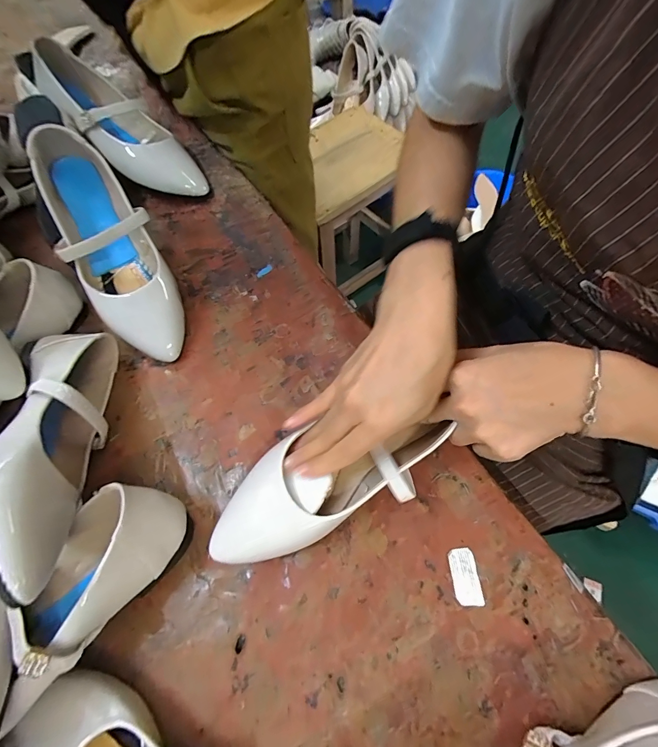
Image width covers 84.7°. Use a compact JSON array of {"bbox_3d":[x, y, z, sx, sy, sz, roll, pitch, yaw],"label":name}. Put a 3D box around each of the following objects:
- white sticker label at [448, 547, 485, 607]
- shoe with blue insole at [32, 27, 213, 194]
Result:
[{"bbox_3d":[0.107,0.159,0.283,0.020,0.004,0.039,-8,65,0],"label":"white sticker label"},{"bbox_3d":[-0.261,-0.310,0.461,0.239,0.081,0.082,42,73,1],"label":"shoe with blue insole"}]

